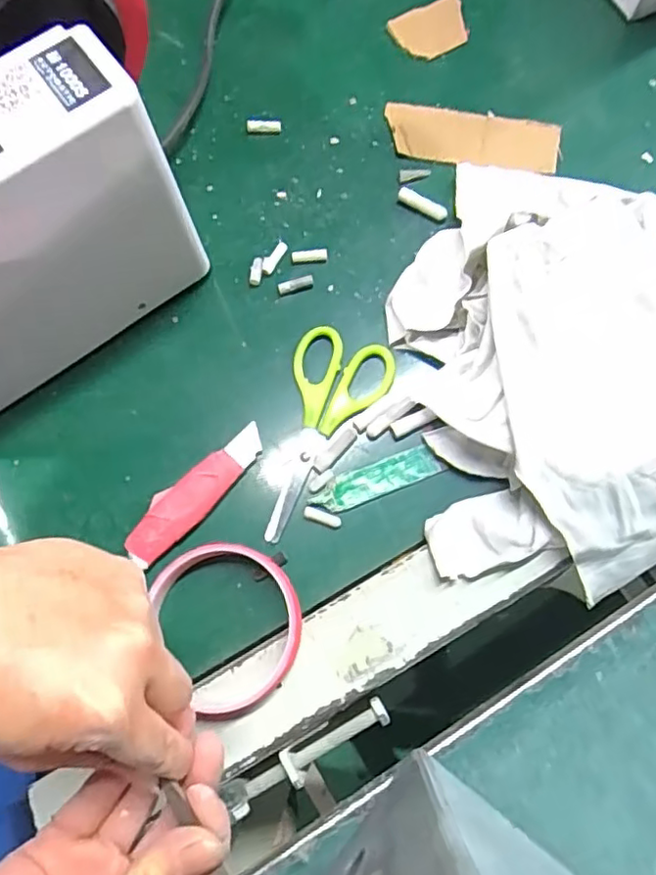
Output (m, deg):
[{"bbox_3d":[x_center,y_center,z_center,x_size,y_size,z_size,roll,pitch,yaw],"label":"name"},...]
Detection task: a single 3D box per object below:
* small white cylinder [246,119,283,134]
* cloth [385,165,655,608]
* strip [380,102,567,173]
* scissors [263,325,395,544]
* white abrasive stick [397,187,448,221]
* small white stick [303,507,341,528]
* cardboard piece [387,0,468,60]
[{"bbox_3d":[-0.044,-0.211,0.426,0.024,0.006,0.007,1,76,2],"label":"small white cylinder"},{"bbox_3d":[0.119,-0.049,0.349,0.150,0.074,0.246,-2,76,1],"label":"cloth"},{"bbox_3d":[0.095,-0.200,0.419,0.114,0.006,0.046,12,70,7],"label":"strip"},{"bbox_3d":[-0.007,-0.002,0.370,0.058,0.004,0.129,20,77,6],"label":"scissors"},{"bbox_3d":[0.060,-0.149,0.404,0.035,0.008,0.008,33,79,9],"label":"white abrasive stick"},{"bbox_3d":[-0.003,0.045,0.357,0.021,0.004,0.007,18,77,6],"label":"small white stick"},{"bbox_3d":[0.074,-0.289,0.443,0.054,0.008,0.041,-27,77,-5],"label":"cardboard piece"}]

